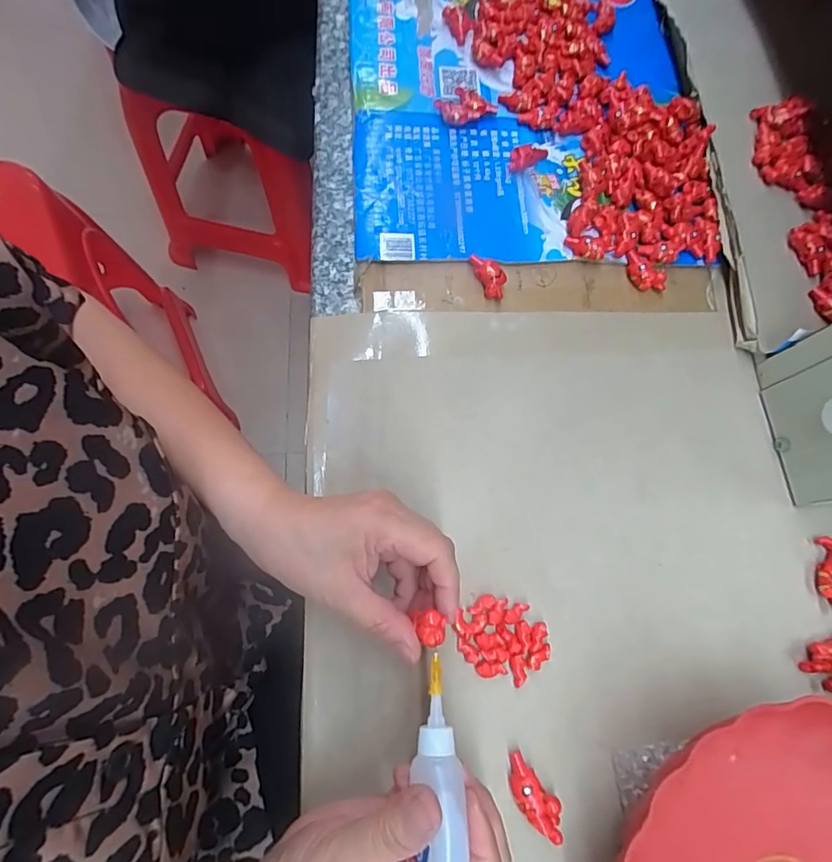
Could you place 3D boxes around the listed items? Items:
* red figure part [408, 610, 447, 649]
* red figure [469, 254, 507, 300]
[{"bbox_3d":[0.007,0.105,0.259,0.014,0.018,0.018,-28,76,-8],"label":"red figure part"},{"bbox_3d":[0.055,-0.116,0.365,0.019,0.012,0.035,-20,76,-11],"label":"red figure"}]

